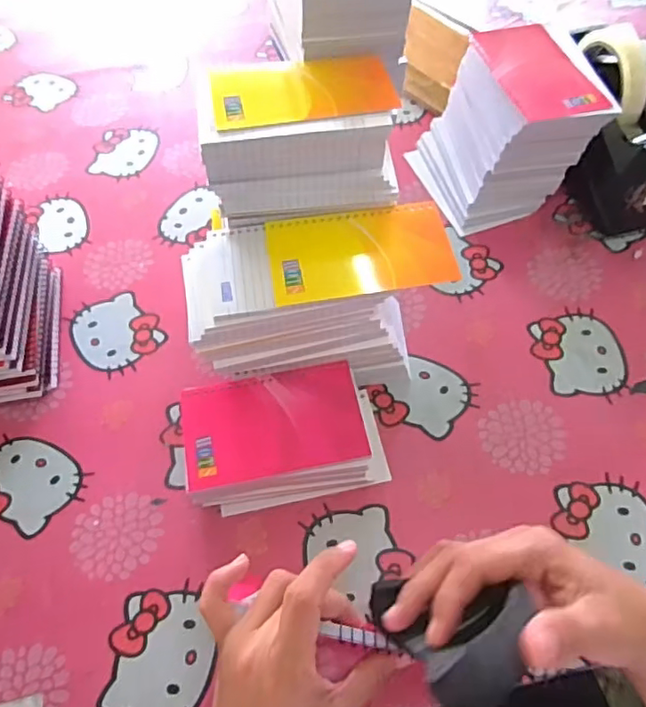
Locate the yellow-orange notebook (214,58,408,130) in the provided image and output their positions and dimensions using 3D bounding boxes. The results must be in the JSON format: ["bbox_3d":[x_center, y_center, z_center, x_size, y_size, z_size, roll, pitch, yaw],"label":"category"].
[{"bbox_3d":[-0.014,-0.191,0.412,0.129,0.004,0.074,-9,58,-3],"label":"yellow-orange notebook"}]

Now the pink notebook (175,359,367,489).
[{"bbox_3d":[-0.037,0.051,0.422,0.128,0.009,0.078,-10,58,-4],"label":"pink notebook"}]

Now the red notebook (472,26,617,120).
[{"bbox_3d":[0.193,-0.258,0.515,0.082,0.007,0.133,-11,59,-5],"label":"red notebook"}]

